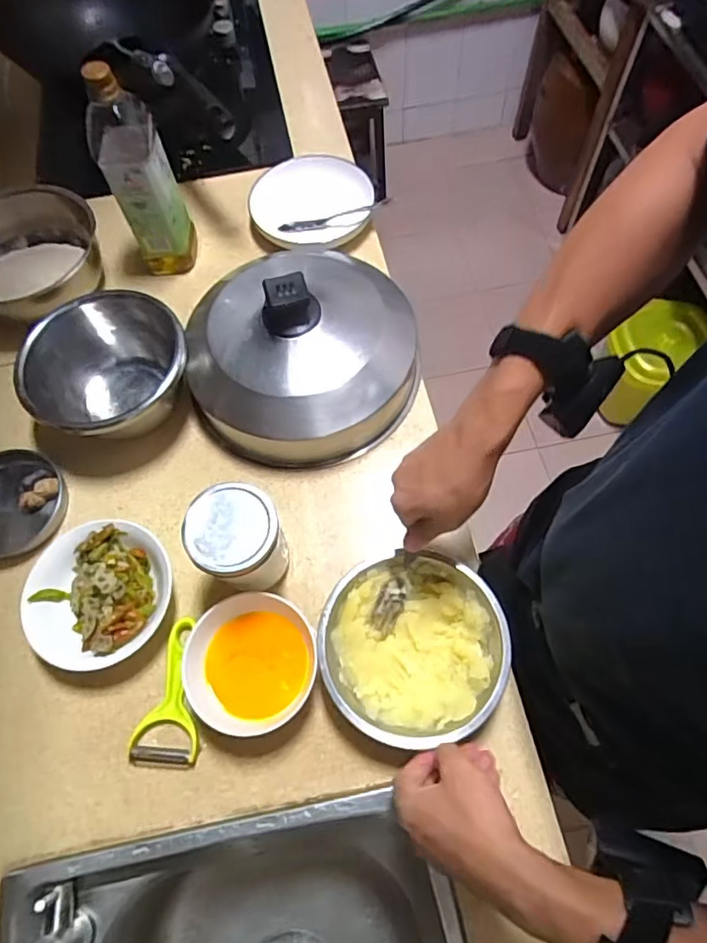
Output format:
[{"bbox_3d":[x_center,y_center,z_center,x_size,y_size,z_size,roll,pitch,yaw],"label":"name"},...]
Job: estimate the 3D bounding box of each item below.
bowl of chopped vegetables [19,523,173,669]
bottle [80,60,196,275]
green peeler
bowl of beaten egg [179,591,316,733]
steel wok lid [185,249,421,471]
[{"bbox_3d":[-0.268,0.132,0.581,0.139,0.053,0.146,-1,65,2],"label":"bowl of chopped vegetables"},{"bbox_3d":[-0.275,-0.378,0.704,0.073,0.254,0.085,-11,65,-2],"label":"bottle"},{"bbox_3d":[-0.183,0.221,0.556,0.065,0.016,0.137,1,66,3],"label":"green peeler"},{"bbox_3d":[-0.097,0.188,0.539,0.124,0.066,0.123,-33,68,-12],"label":"bowl of beaten egg"},{"bbox_3d":[-0.065,-0.158,0.654,0.278,0.135,0.264,-1,65,2],"label":"steel wok lid"}]

